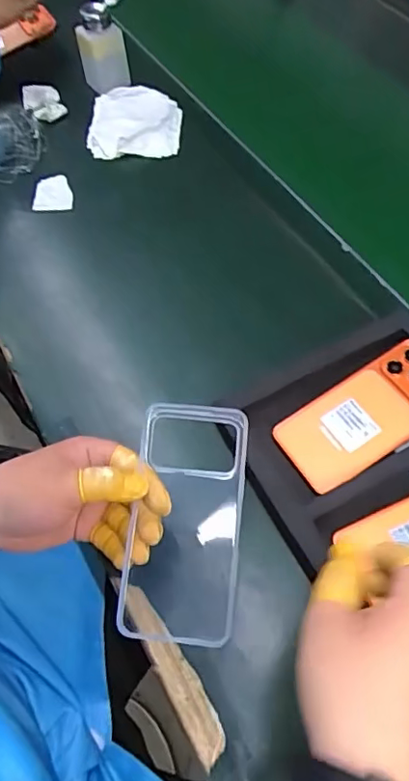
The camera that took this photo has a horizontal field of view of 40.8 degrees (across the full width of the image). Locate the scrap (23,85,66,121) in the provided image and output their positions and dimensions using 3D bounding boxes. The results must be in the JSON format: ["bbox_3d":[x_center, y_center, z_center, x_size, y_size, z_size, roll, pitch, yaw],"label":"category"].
[{"bbox_3d":[-0.221,-0.396,0.761,0.048,0.026,0.059,-22,60,-11],"label":"scrap"}]

